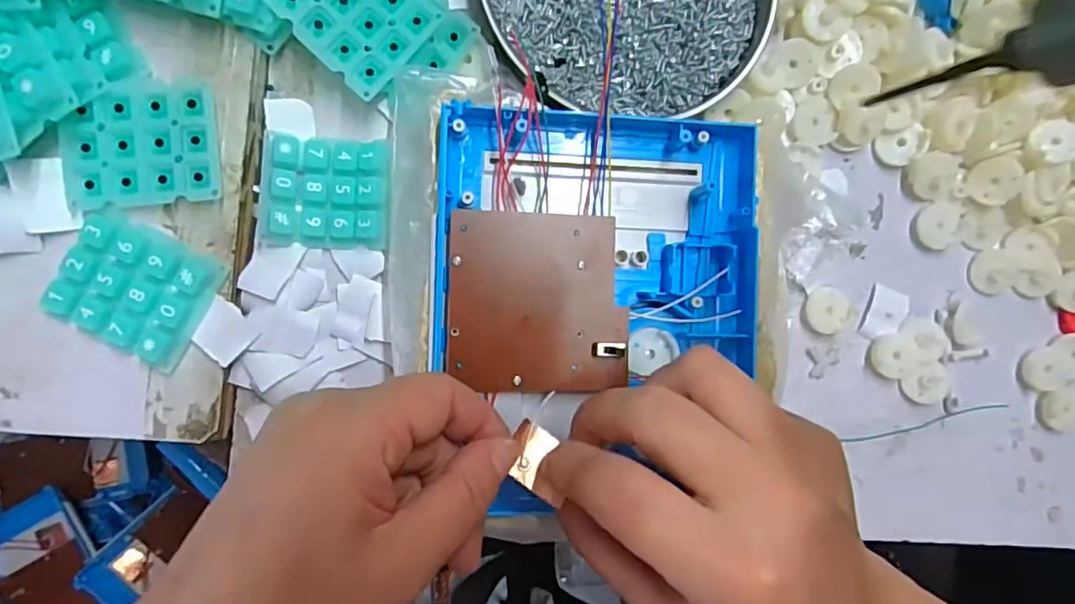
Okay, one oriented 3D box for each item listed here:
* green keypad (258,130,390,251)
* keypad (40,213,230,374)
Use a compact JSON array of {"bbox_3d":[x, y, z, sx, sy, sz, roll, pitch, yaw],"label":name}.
[{"bbox_3d":[-0.092,-0.048,0.253,0.054,0.011,0.047,4,93,-7],"label":"green keypad"},{"bbox_3d":[-0.163,-0.005,0.233,0.055,0.011,0.047,28,90,-8],"label":"keypad"}]

